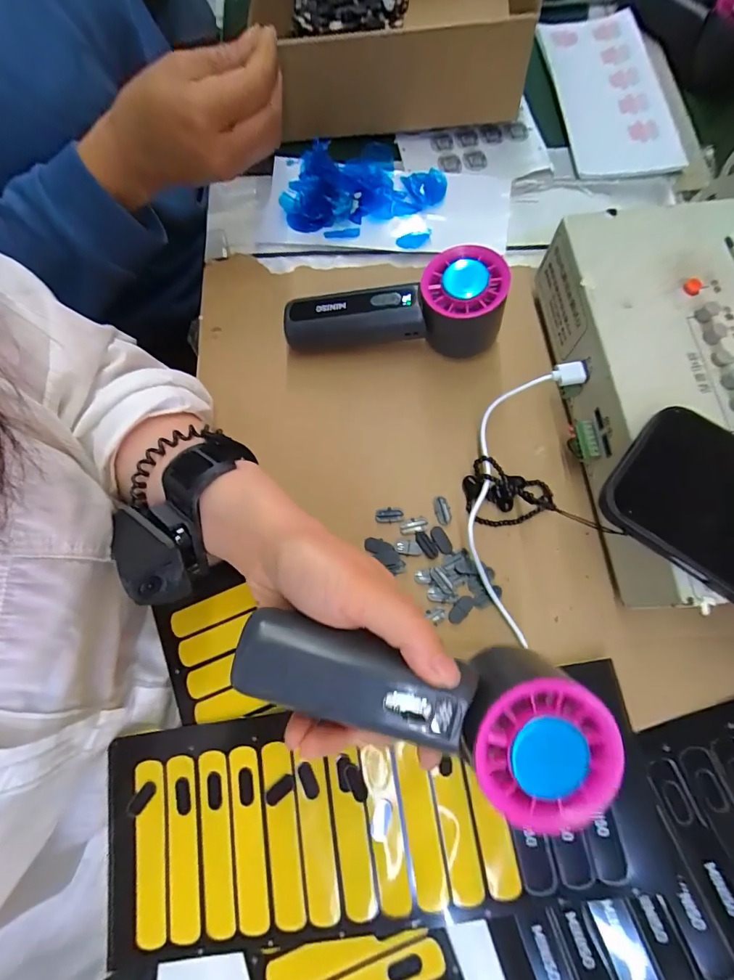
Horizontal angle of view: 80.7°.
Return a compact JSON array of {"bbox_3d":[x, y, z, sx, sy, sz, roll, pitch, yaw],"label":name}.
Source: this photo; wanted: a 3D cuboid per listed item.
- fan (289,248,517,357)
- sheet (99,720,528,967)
[{"bbox_3d":[0.018,-0.130,0.309,0.151,0.057,0.058,6,73,4],"label":"fan"},{"bbox_3d":[-0.037,0.186,0.244,0.222,0.008,0.107,-9,72,-1],"label":"sheet"}]

